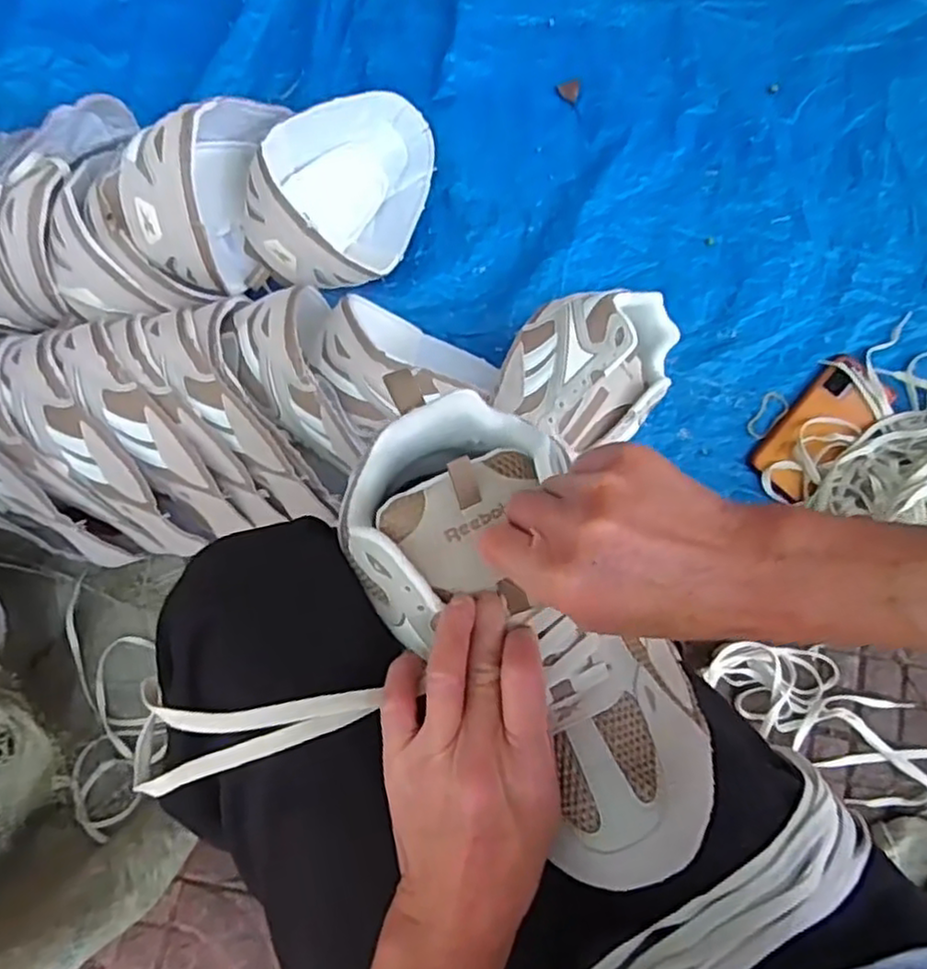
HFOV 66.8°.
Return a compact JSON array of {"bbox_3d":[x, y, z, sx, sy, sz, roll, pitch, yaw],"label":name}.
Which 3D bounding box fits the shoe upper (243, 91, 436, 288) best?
[{"bbox_3d":[-0.119,-0.318,0.731,0.143,0.109,0.247,20,80,4],"label":"shoe upper"}]

